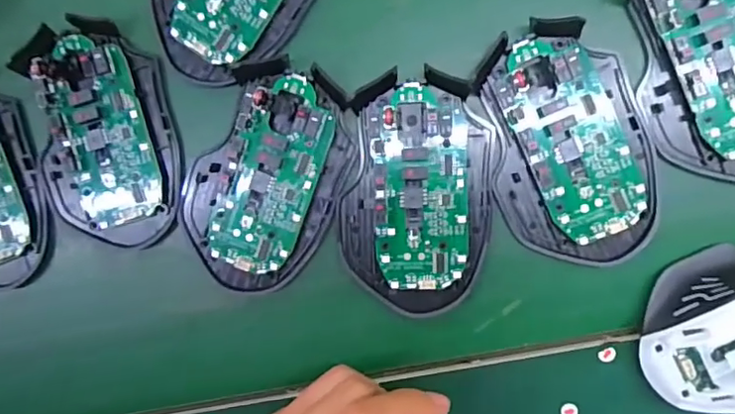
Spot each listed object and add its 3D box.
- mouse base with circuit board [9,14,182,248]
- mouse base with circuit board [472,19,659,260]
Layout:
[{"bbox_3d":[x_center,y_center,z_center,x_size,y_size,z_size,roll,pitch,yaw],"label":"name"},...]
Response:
[{"bbox_3d":[-0.136,-0.037,0.287,0.070,0.017,0.113,-6,93,6],"label":"mouse base with circuit board"},{"bbox_3d":[0.096,-0.029,0.270,0.072,0.012,0.114,-14,92,6],"label":"mouse base with circuit board"}]

